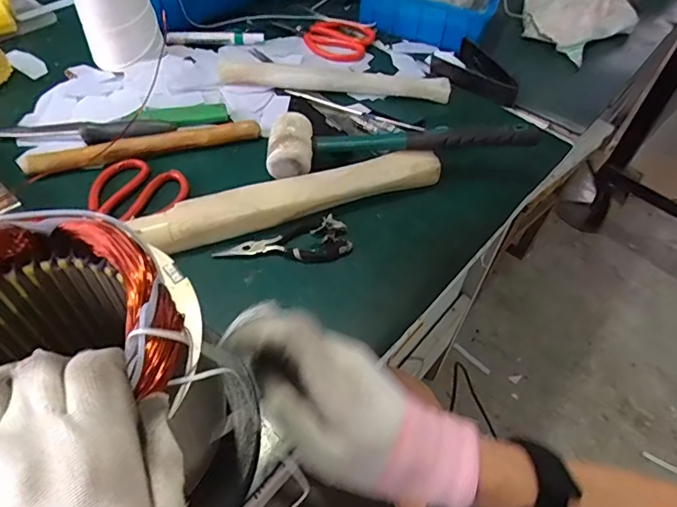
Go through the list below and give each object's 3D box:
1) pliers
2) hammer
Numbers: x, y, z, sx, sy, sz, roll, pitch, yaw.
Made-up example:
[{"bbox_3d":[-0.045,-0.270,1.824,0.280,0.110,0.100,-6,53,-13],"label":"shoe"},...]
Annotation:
[{"bbox_3d":[-0.050,-0.005,0.466,0.125,0.011,0.046,-14,53,-14],"label":"pliers"},{"bbox_3d":[0.063,-0.123,0.525,0.278,0.043,0.068,-2,51,-5],"label":"hammer"}]

